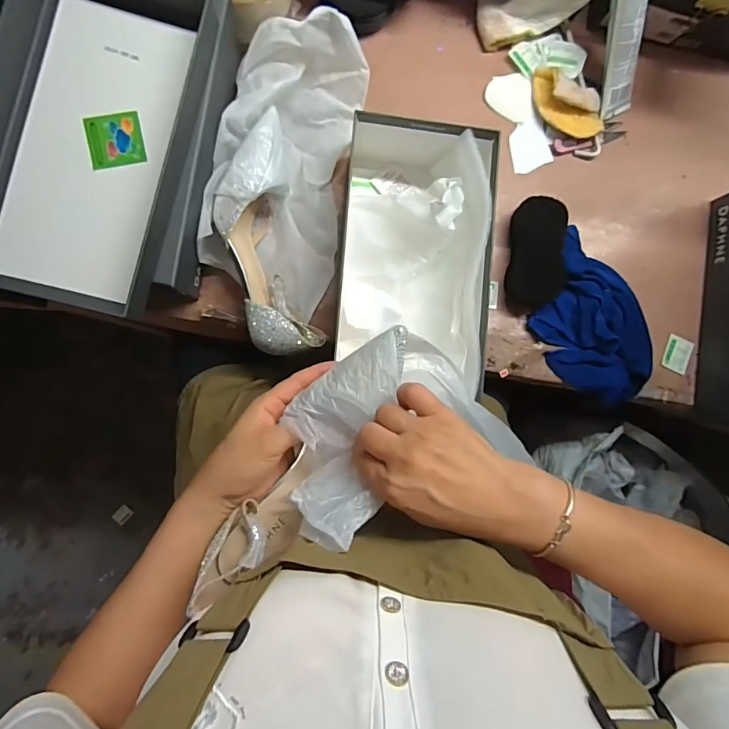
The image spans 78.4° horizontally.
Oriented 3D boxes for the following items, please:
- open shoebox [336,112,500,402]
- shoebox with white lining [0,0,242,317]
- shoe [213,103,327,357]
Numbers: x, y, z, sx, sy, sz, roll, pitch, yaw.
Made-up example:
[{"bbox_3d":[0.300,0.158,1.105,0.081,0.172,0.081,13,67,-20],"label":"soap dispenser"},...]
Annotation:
[{"bbox_3d":[0.055,-0.122,0.503,0.151,0.098,0.270,5,89,-6],"label":"open shoebox"},{"bbox_3d":[-0.246,-0.218,0.431,0.183,0.079,0.334,13,88,-5],"label":"shoebox with white lining"},{"bbox_3d":[-0.109,-0.136,0.494,0.080,0.067,0.250,-12,91,-6],"label":"shoe"}]

